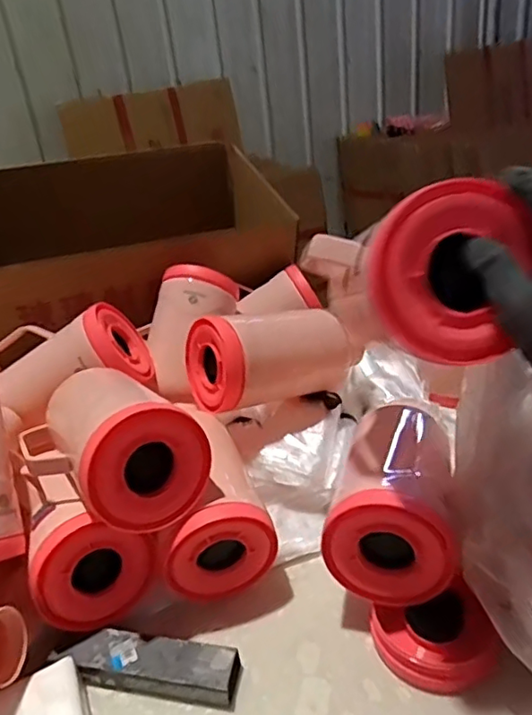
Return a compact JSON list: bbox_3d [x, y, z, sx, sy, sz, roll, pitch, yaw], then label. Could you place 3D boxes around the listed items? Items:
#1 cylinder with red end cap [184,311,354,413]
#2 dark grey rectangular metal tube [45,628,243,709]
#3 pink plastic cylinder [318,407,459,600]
[{"bbox_3d":[-0.011,0.005,0.868,0.231,0.154,0.163,-5,20,-45],"label":"cylinder with red end cap"},{"bbox_3d":[-0.120,0.320,0.595,0.184,0.033,0.049,0,30,13],"label":"dark grey rectangular metal tube"},{"bbox_3d":[0.140,0.148,0.641,0.125,0.136,0.183,2,30,16],"label":"pink plastic cylinder"}]

